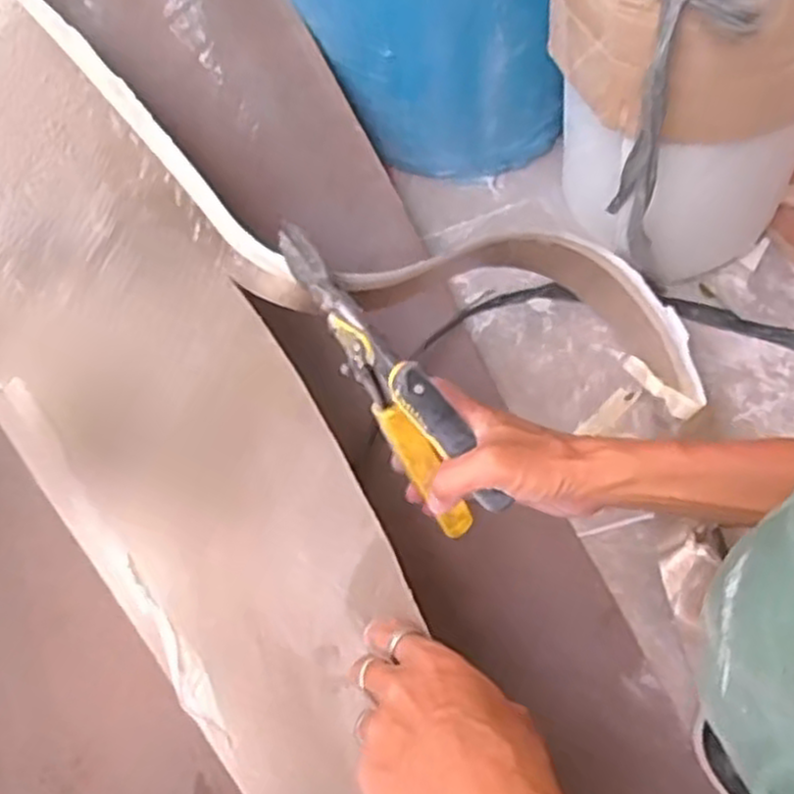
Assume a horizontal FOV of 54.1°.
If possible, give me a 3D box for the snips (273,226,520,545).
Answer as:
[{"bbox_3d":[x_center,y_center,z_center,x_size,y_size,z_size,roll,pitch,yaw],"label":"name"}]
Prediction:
[{"bbox_3d":[-0.012,-0.015,0.522,0.026,0.084,0.238,-31,75,-14],"label":"snips"}]

